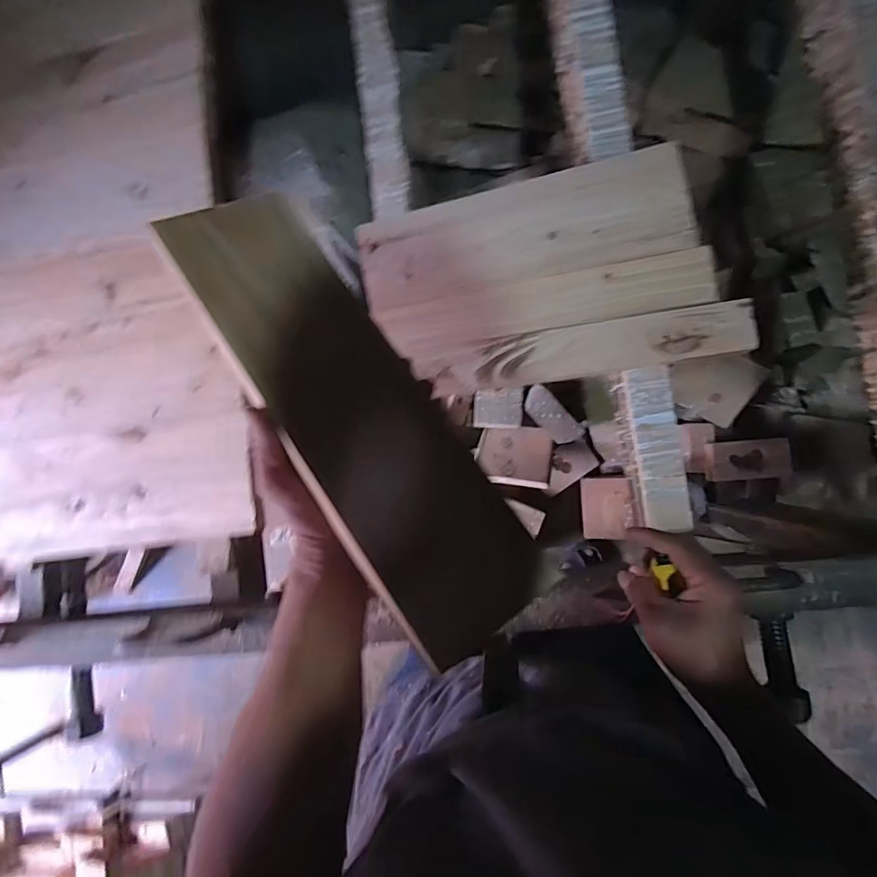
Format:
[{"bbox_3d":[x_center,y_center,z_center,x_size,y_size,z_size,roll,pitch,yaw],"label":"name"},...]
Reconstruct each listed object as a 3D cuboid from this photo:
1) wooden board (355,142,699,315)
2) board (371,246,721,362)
[{"bbox_3d":[0.103,-0.266,0.636,0.412,0.025,0.134,-9,86,6],"label":"wooden board"},{"bbox_3d":[0.131,-0.173,0.625,0.409,0.025,0.076,-9,86,6],"label":"board"}]

